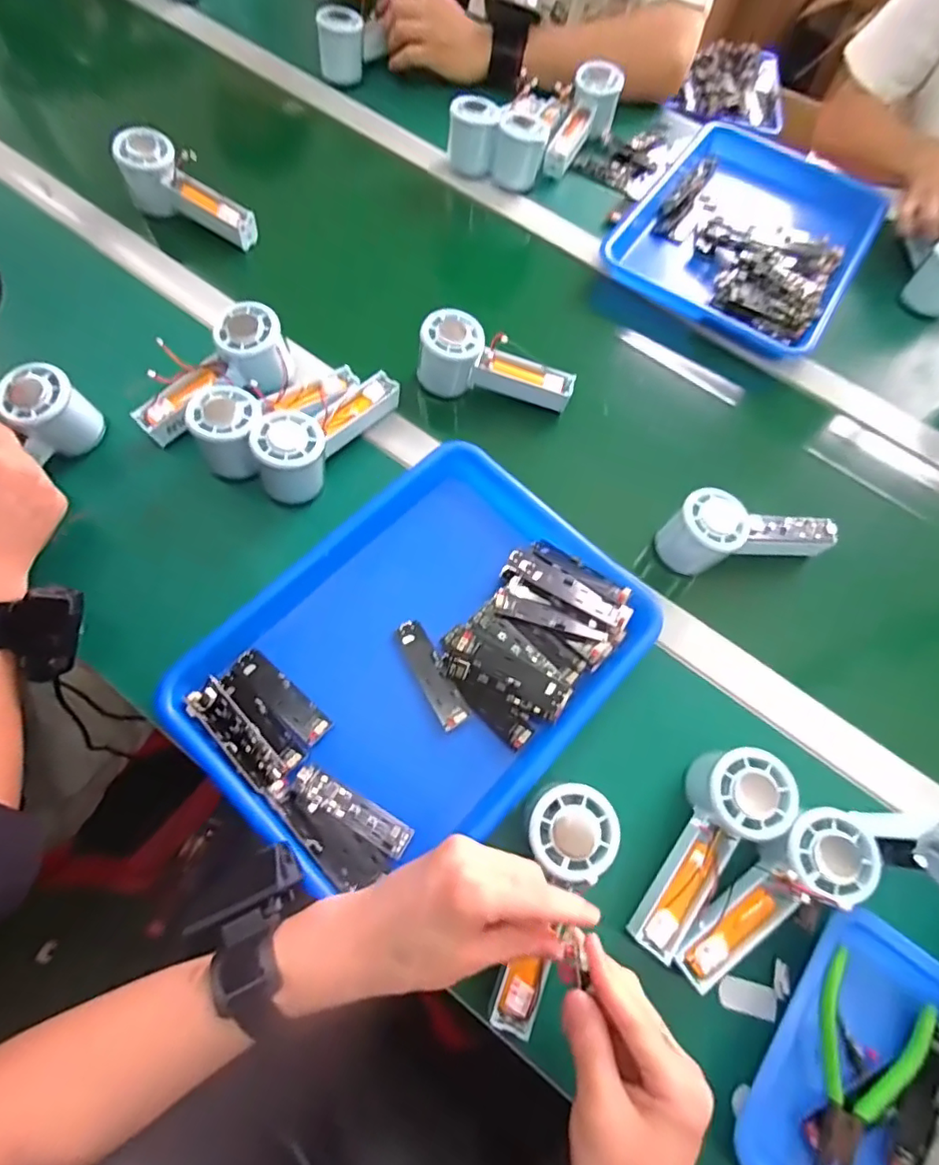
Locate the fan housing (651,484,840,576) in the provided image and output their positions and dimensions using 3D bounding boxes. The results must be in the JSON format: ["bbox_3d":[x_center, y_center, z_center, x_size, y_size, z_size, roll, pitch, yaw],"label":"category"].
[{"bbox_3d":[0.246,-0.046,0.489,0.147,0.063,0.053,-5,68,-7],"label":"fan housing"}]

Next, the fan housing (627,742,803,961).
[{"bbox_3d":[0.164,0.182,0.392,0.060,0.052,0.149,33,86,10],"label":"fan housing"}]

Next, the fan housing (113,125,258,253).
[{"bbox_3d":[-0.299,-0.409,0.600,0.139,0.084,0.056,32,68,8],"label":"fan housing"}]

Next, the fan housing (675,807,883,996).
[{"bbox_3d":[0.200,0.209,0.369,0.148,0.046,0.056,-36,74,-15],"label":"fan housing"}]

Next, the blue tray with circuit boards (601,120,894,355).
[{"bbox_3d":[0.333,-0.416,0.667,0.254,0.045,0.326,33,68,9],"label":"blue tray with circuit boards"}]

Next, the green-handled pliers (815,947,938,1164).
[{"bbox_3d":[0.242,0.308,0.353,0.073,0.017,0.120,35,69,9],"label":"green-handled pliers"}]

